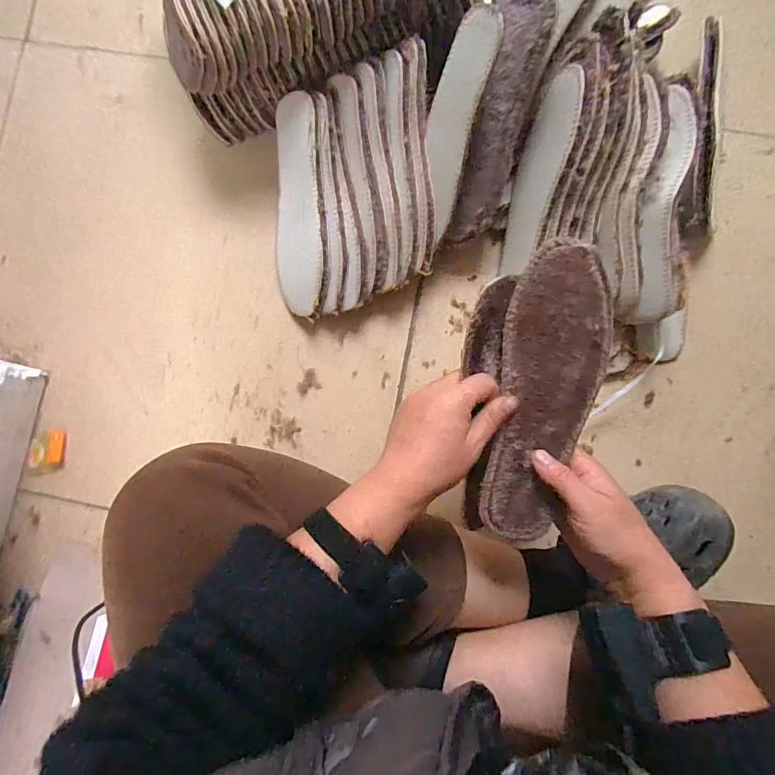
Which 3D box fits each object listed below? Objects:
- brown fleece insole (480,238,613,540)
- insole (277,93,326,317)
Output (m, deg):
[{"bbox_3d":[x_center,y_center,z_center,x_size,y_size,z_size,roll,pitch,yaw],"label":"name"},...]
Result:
[{"bbox_3d":[0.128,0.004,0.367,0.079,0.012,0.237,11,94,5],"label":"brown fleece insole"},{"bbox_3d":[-0.108,-0.208,0.528,0.076,0.013,0.238,7,103,39],"label":"insole"}]

